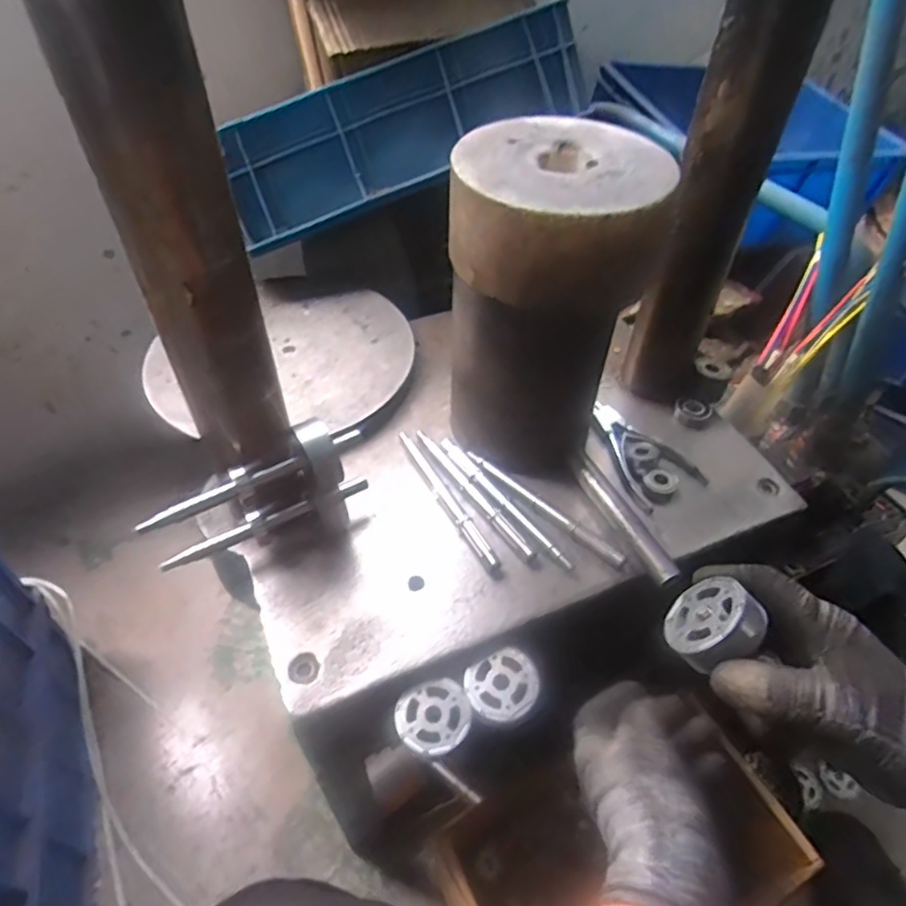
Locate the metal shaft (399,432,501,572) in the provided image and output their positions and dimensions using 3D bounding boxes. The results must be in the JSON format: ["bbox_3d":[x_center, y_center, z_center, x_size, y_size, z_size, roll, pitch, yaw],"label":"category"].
[{"bbox_3d":[-0.006,0.037,0.539,0.013,0.009,0.161,-21,52,-19],"label":"metal shaft"}]

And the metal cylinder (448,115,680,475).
[{"bbox_3d":[0.069,-0.105,0.498,0.124,0.251,0.129,1,48,-1],"label":"metal cylinder"}]

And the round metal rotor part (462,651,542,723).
[{"bbox_3d":[0.036,0.166,0.449,0.051,0.006,0.045,-17,50,-16],"label":"round metal rotor part"}]

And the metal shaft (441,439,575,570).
[{"bbox_3d":[0.042,0.039,0.528,0.012,0.009,0.160,-30,55,-25],"label":"metal shaft"}]

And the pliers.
[{"bbox_3d":[0.167,-0.005,0.574,0.071,0.015,0.119,-21,51,-19],"label":"pliers"}]

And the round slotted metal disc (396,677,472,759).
[{"bbox_3d":[-0.014,0.184,0.439,0.051,0.012,0.051,1,48,-1],"label":"round slotted metal disc"}]

